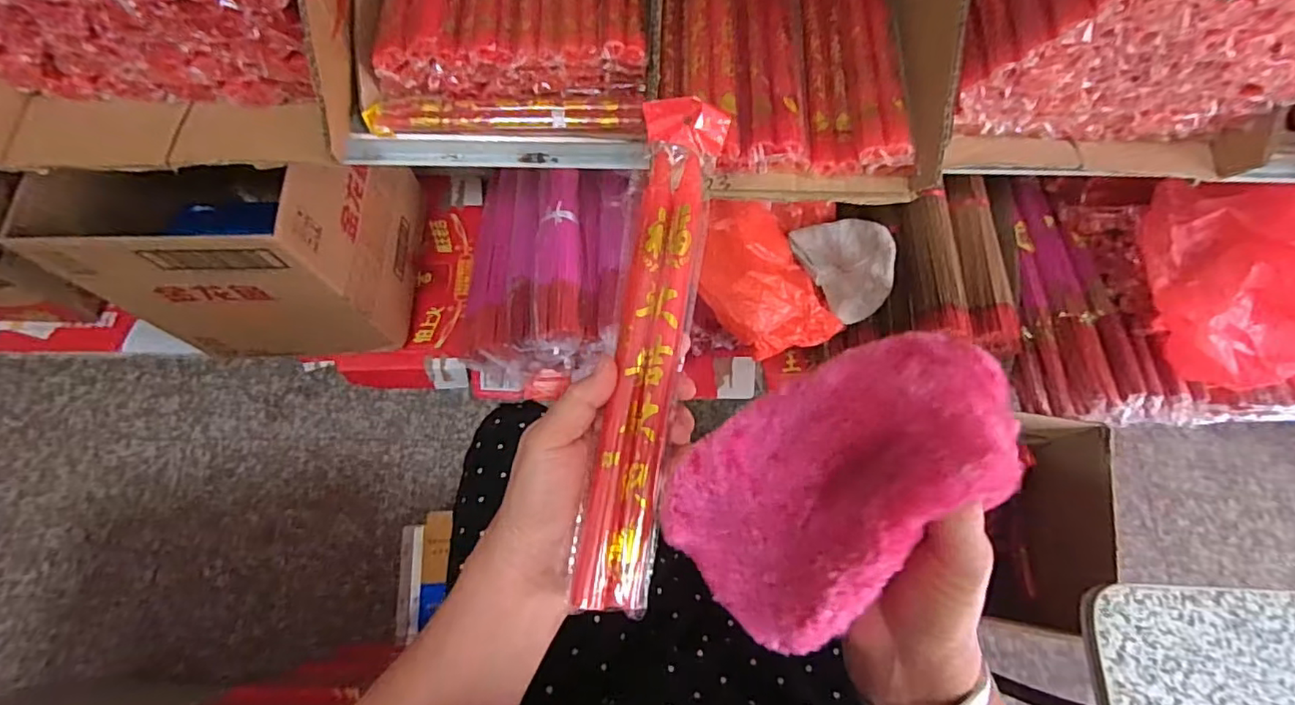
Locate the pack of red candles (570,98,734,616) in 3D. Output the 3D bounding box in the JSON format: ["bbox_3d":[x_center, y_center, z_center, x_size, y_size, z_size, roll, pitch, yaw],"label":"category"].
[{"bbox_3d":[0.002,-0.008,0.321,0.042,0.016,0.282,9,79,2],"label":"pack of red candles"}]

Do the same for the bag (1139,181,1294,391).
[{"bbox_3d":[0.843,-0.110,0.820,0.233,0.170,0.290,-11,72,-5],"label":"bag"}]

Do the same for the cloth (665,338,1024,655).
[{"bbox_3d":[0.071,0.061,0.248,0.055,0.163,0.095,-11,58,-52],"label":"cloth"}]

